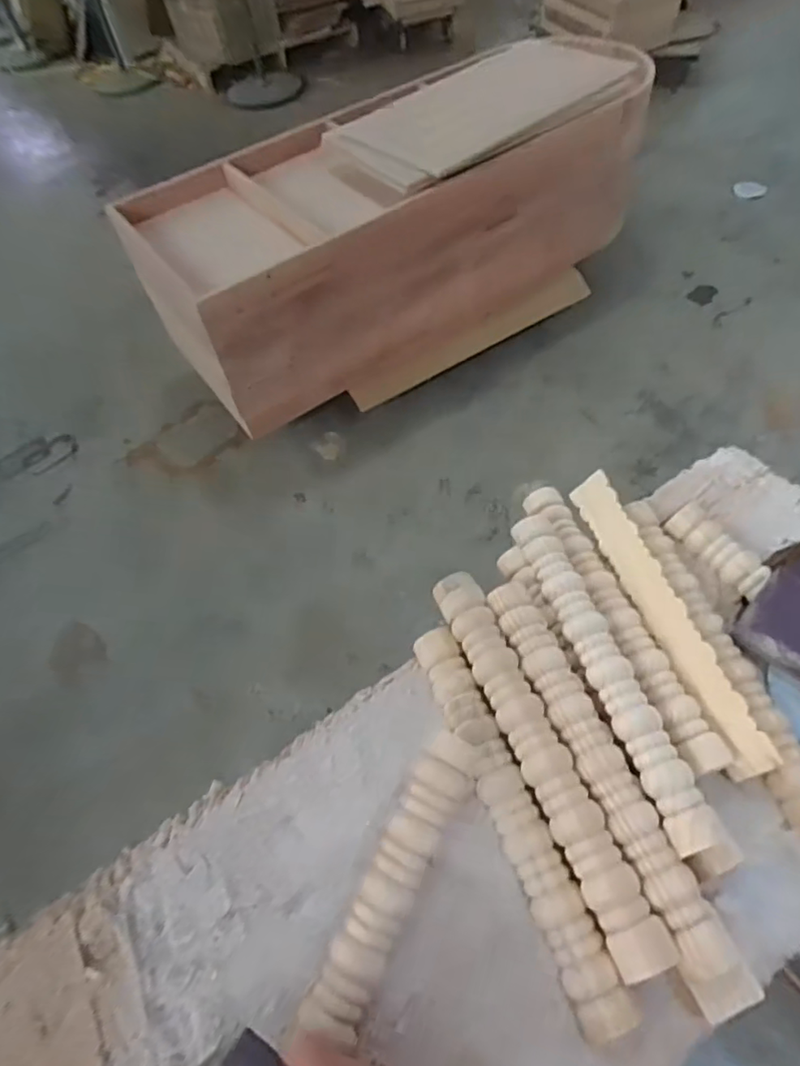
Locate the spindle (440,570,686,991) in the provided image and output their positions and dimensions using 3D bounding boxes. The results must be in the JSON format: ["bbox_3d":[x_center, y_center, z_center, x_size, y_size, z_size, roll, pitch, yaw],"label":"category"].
[{"bbox_3d":[0.102,0.155,0.450,0.037,0.031,0.303,-21,55,-6],"label":"spindle"}]

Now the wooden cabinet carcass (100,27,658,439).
[{"bbox_3d":[0.032,-0.808,1.541,1.350,0.428,0.563,-35,58,-15],"label":"wooden cabinet carcass"}]

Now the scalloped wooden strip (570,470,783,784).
[{"bbox_3d":[0.223,0.059,0.500,0.035,0.015,0.276,-18,55,-4],"label":"scalloped wooden strip"}]

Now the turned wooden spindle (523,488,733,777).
[{"bbox_3d":[0.187,0.064,0.513,0.040,0.031,0.277,-19,55,-4],"label":"turned wooden spindle"}]

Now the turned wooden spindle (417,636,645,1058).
[{"bbox_3d":[0.080,0.197,0.434,0.034,0.023,0.278,-22,55,-7],"label":"turned wooden spindle"}]

